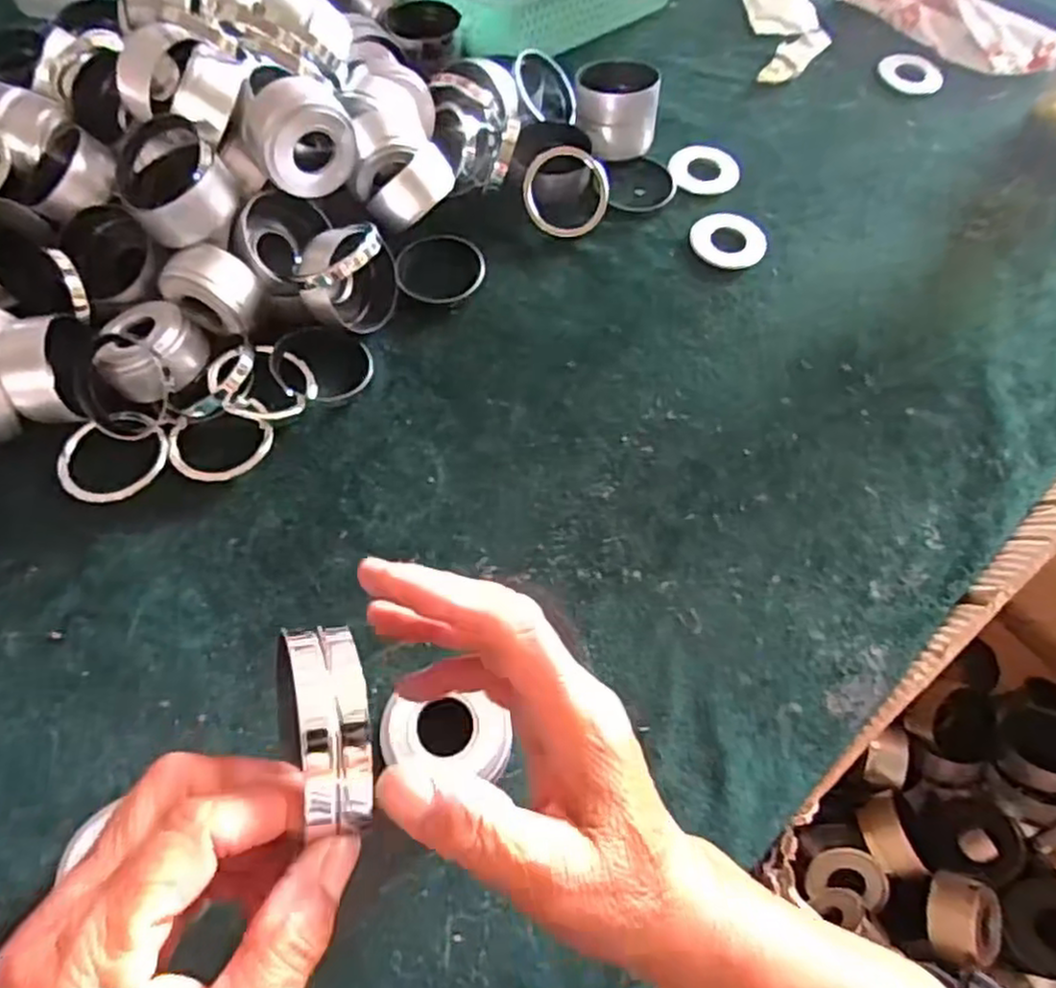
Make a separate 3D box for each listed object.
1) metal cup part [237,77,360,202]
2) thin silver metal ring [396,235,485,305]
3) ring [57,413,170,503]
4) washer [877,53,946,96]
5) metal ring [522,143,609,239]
[{"bbox_3d":[-0.155,-0.243,0.480,0.069,0.057,0.056,-30,69,-16],"label":"metal cup part"},{"bbox_3d":[-0.066,-0.173,0.534,0.068,0.006,0.060,-15,66,-10],"label":"thin silver metal ring"},{"bbox_3d":[-0.270,-0.025,0.456,0.068,0.011,0.055,-34,71,-16],"label":"ring"},{"bbox_3d":[0.361,-0.397,0.661,0.058,0.007,0.058,1,64,-2],"label":"washer"},{"bbox_3d":[0.030,-0.237,0.550,0.067,0.014,0.065,-4,106,-3],"label":"metal ring"}]

